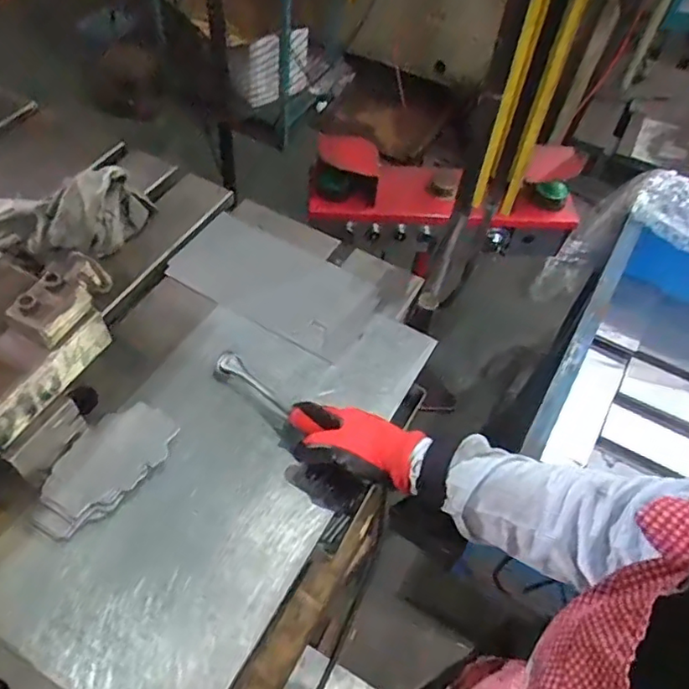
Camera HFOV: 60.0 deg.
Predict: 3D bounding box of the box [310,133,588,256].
[{"bbox_3d":[0.208,-0.302,1.249,0.559,0.239,0.128,4,54,0],"label":"box"}]

